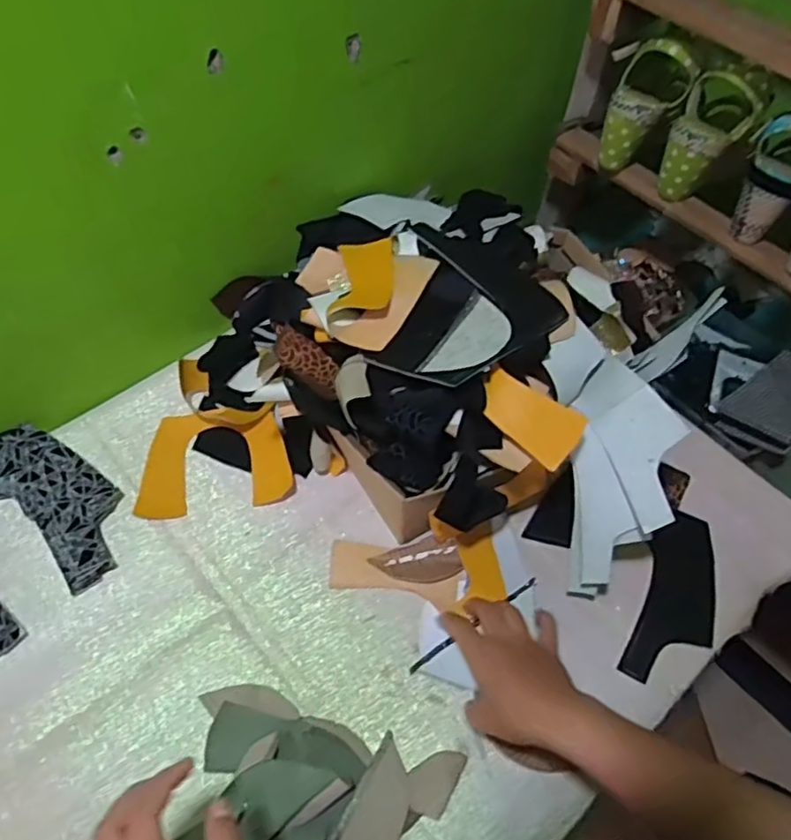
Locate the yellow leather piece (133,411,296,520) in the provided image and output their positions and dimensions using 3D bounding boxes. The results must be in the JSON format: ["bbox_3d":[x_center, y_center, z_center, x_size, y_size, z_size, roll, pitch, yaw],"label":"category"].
[{"bbox_3d":[-0.188,0.039,0.666,0.153,0.020,0.111,-7,58,-8],"label":"yellow leather piece"}]

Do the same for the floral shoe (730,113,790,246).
[{"bbox_3d":[0.408,-0.259,0.677,0.080,0.127,0.073,33,61,16],"label":"floral shoe"}]

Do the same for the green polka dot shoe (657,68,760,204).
[{"bbox_3d":[0.348,-0.315,0.714,0.077,0.127,0.071,29,60,14],"label":"green polka dot shoe"}]

